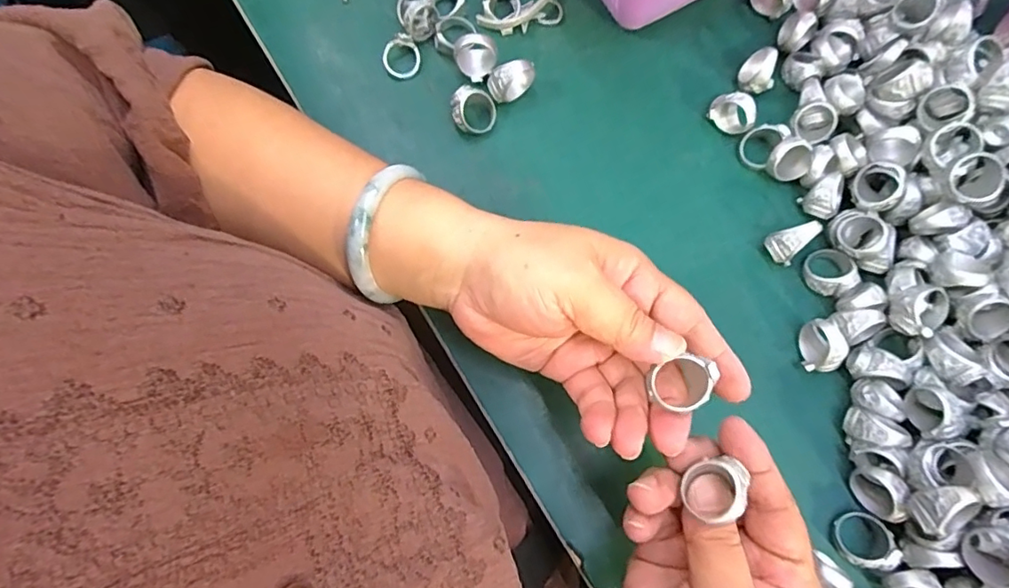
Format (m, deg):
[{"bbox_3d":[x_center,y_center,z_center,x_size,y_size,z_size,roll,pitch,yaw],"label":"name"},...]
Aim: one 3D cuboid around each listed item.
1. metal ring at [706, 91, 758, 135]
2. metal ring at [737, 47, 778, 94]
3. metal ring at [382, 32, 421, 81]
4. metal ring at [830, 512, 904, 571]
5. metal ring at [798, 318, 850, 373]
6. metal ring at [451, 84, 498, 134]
[{"bbox_3d":[0.139,-0.109,0.329,0.026,0.021,0.016,26,79,4],"label":"metal ring"},{"bbox_3d":[0.156,-0.135,0.332,0.021,0.023,0.021,0,78,-1],"label":"metal ring"},{"bbox_3d":[-0.064,-0.146,0.335,0.024,0.005,0.024,-4,104,-15],"label":"metal ring"},{"bbox_3d":[0.188,0.129,0.281,0.027,0.014,0.028,-24,56,26],"label":"metal ring"},{"bbox_3d":[0.176,0.029,0.299,0.018,0.018,0.028,3,78,-1],"label":"metal ring"},{"bbox_3d":[-0.018,-0.109,0.322,0.026,0.024,0.021,-7,78,-2],"label":"metal ring"}]

